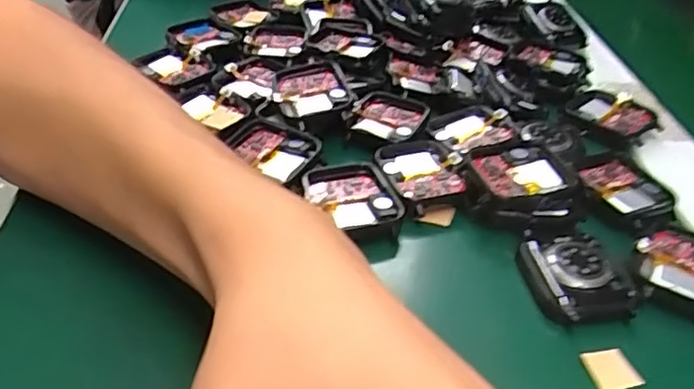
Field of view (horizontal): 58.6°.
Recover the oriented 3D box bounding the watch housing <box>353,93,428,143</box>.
[{"bbox_3d":[0.022,-0.040,0.321,0.035,0.006,0.040,20,40,18],"label":"watch housing"}]

